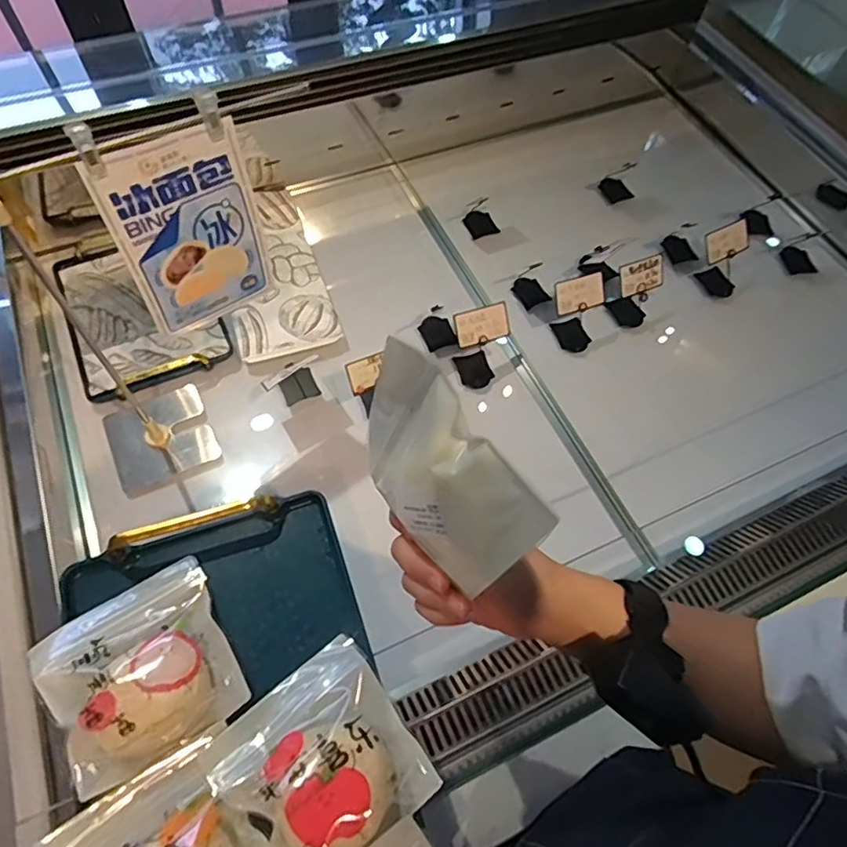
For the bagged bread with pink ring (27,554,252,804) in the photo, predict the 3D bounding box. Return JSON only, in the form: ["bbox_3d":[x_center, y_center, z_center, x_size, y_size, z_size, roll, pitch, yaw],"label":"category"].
[{"bbox_3d":[-0.209,0.178,0.417,0.123,0.034,0.123,-29,67,-16],"label":"bagged bread with pink ring"}]

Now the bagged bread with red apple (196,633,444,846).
[{"bbox_3d":[-0.069,0.232,0.395,0.120,0.039,0.122,-37,69,-19],"label":"bagged bread with red apple"}]

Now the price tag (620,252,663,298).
[{"bbox_3d":[0.354,-0.240,0.924,0.073,0.054,0.011,-22,28,-10],"label":"price tag"}]

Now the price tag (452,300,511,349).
[{"bbox_3d":[0.089,-0.148,0.859,0.081,0.010,0.054,-19,104,-15],"label":"price tag"}]

